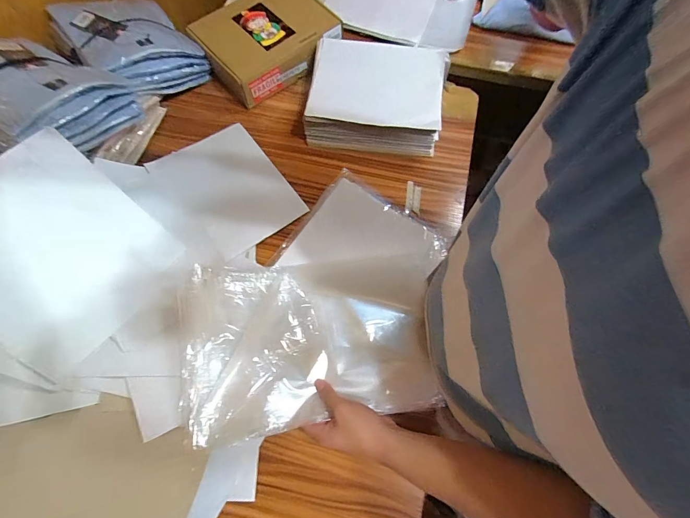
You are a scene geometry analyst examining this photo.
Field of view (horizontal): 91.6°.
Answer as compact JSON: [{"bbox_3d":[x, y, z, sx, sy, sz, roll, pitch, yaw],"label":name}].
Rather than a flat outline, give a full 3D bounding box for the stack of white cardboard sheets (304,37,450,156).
[{"bbox_3d":[0.066,-0.341,0.692,0.264,0.085,0.235,7,69,3],"label":"stack of white cardboard sheets"}]

